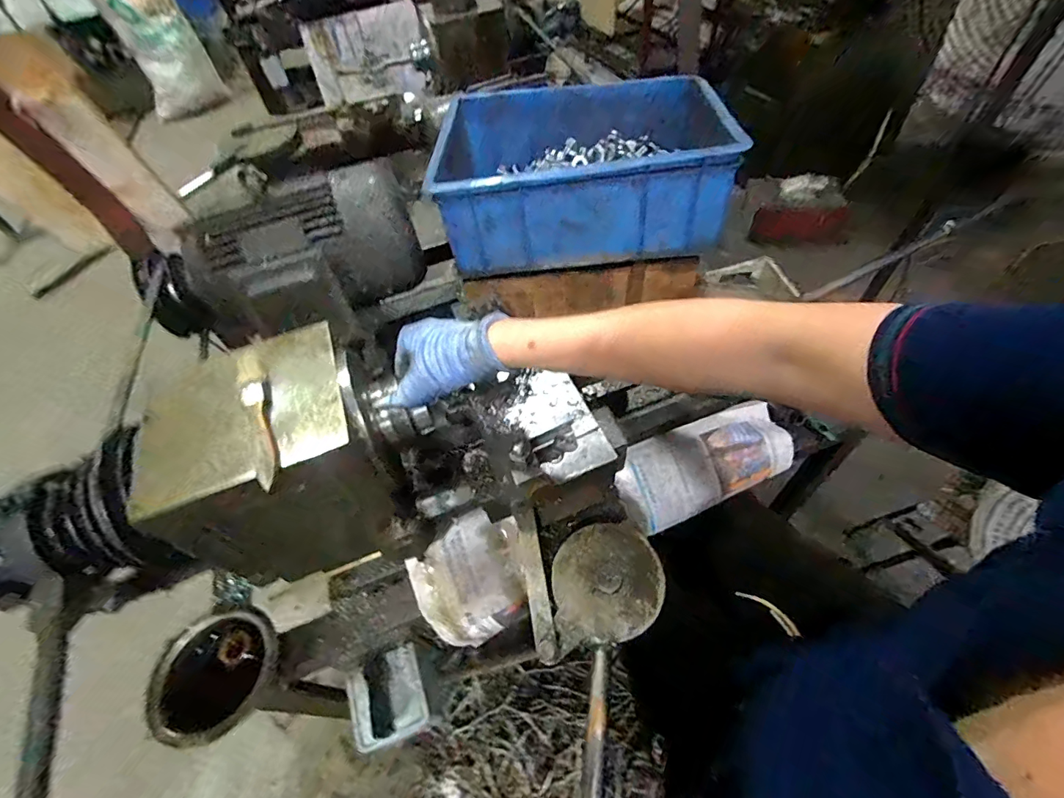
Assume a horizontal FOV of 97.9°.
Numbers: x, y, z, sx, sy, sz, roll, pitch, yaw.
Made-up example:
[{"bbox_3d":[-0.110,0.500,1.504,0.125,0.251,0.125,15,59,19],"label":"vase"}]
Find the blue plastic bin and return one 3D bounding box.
[{"bbox_3d":[0.063,-0.350,0.695,0.399,0.137,0.295,-3,53,3],"label":"blue plastic bin"}]

